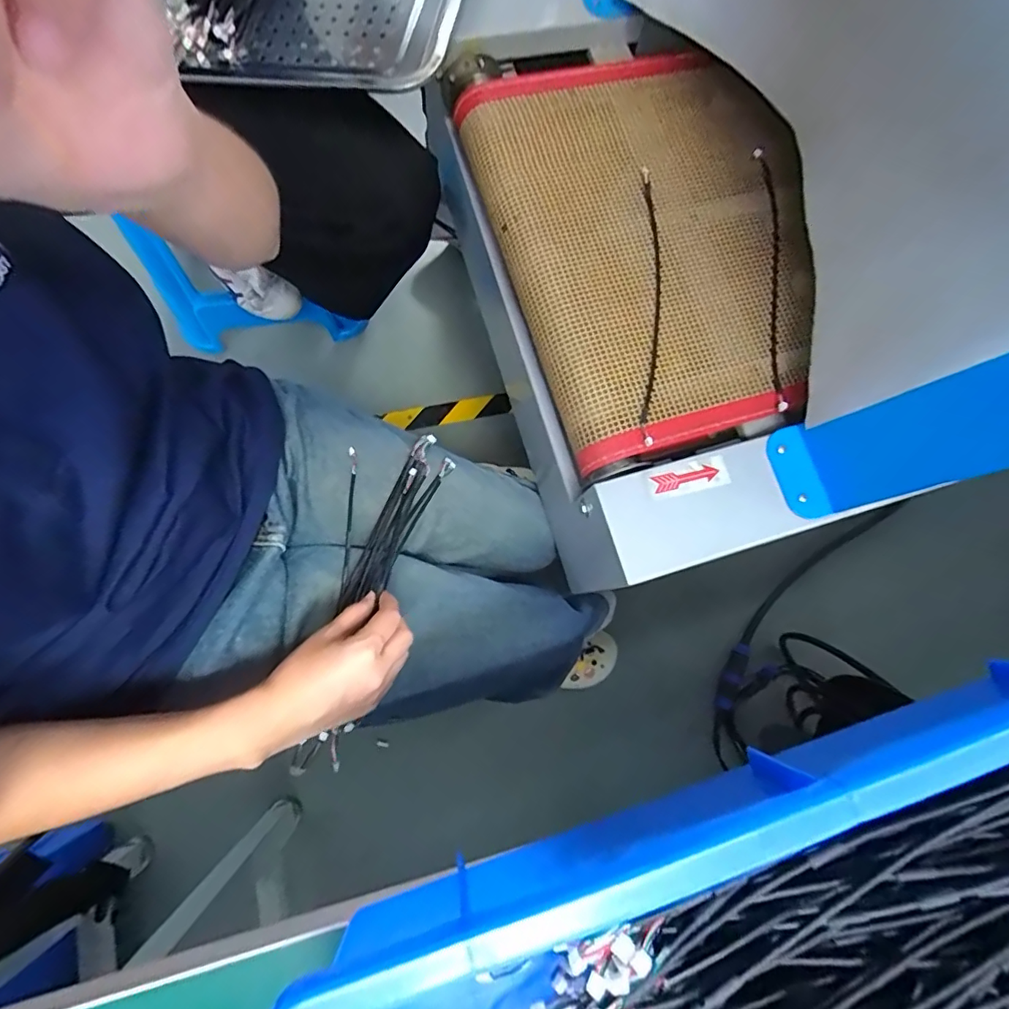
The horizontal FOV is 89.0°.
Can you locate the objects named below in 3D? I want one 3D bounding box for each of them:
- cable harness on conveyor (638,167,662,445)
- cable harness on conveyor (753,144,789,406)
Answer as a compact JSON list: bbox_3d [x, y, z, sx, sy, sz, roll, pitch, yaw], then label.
[{"bbox_3d":[0.137,-0.189,0.477,0.022,0.024,0.291,4,80,0],"label":"cable harness on conveyor"},{"bbox_3d":[0.264,-0.224,0.501,0.024,0.020,0.300,1,80,-1],"label":"cable harness on conveyor"}]

